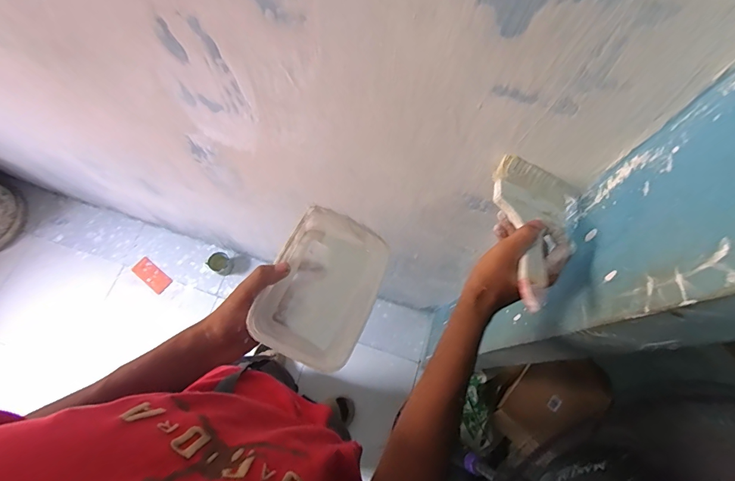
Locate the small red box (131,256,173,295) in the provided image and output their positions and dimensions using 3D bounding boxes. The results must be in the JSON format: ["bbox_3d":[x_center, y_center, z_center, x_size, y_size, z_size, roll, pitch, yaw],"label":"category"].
[{"bbox_3d":[-0.799,0.127,1.449,0.153,0.020,0.068,38,72,11],"label":"small red box"}]

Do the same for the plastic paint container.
[{"bbox_3d":[-0.048,0.053,0.448,0.113,0.063,0.168,23,69,6],"label":"plastic paint container"}]

